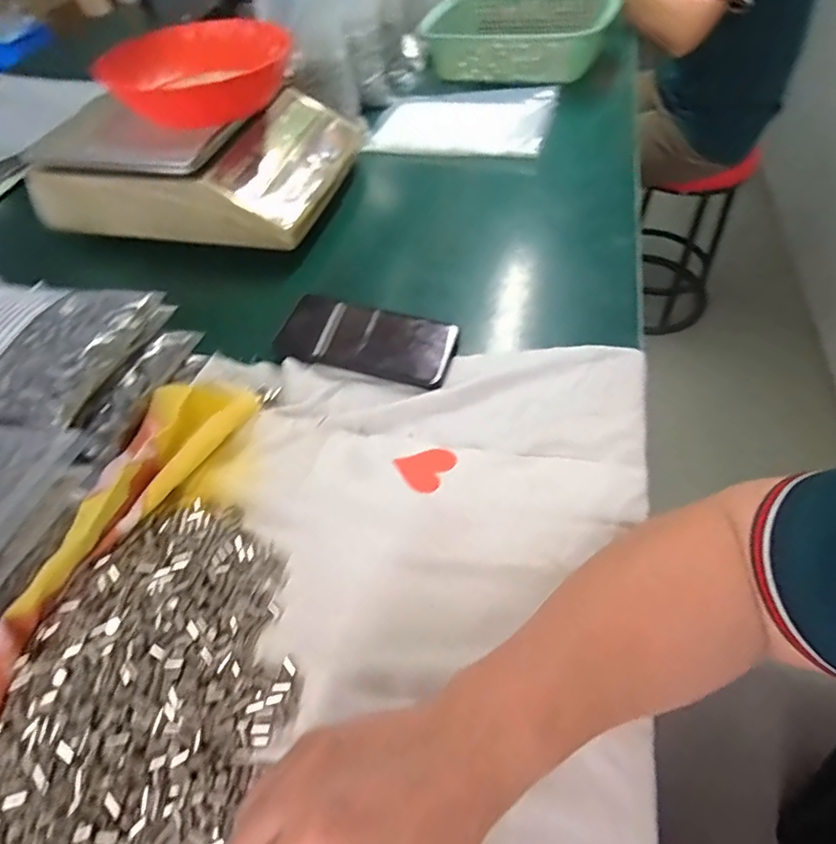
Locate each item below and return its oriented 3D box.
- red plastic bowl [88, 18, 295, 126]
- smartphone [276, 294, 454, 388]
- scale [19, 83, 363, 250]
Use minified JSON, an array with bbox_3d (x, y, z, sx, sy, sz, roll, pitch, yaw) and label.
[{"bbox_3d":[-0.246,-0.403,0.603,0.205,0.052,0.144,-23,56,-13],"label":"red plastic bowl"},{"bbox_3d":[-0.044,-0.076,0.478,0.152,0.016,0.073,16,61,2],"label":"smartphone"},{"bbox_3d":[-0.263,-0.339,0.658,0.313,0.106,0.313,8,55,9],"label":"scale"}]

